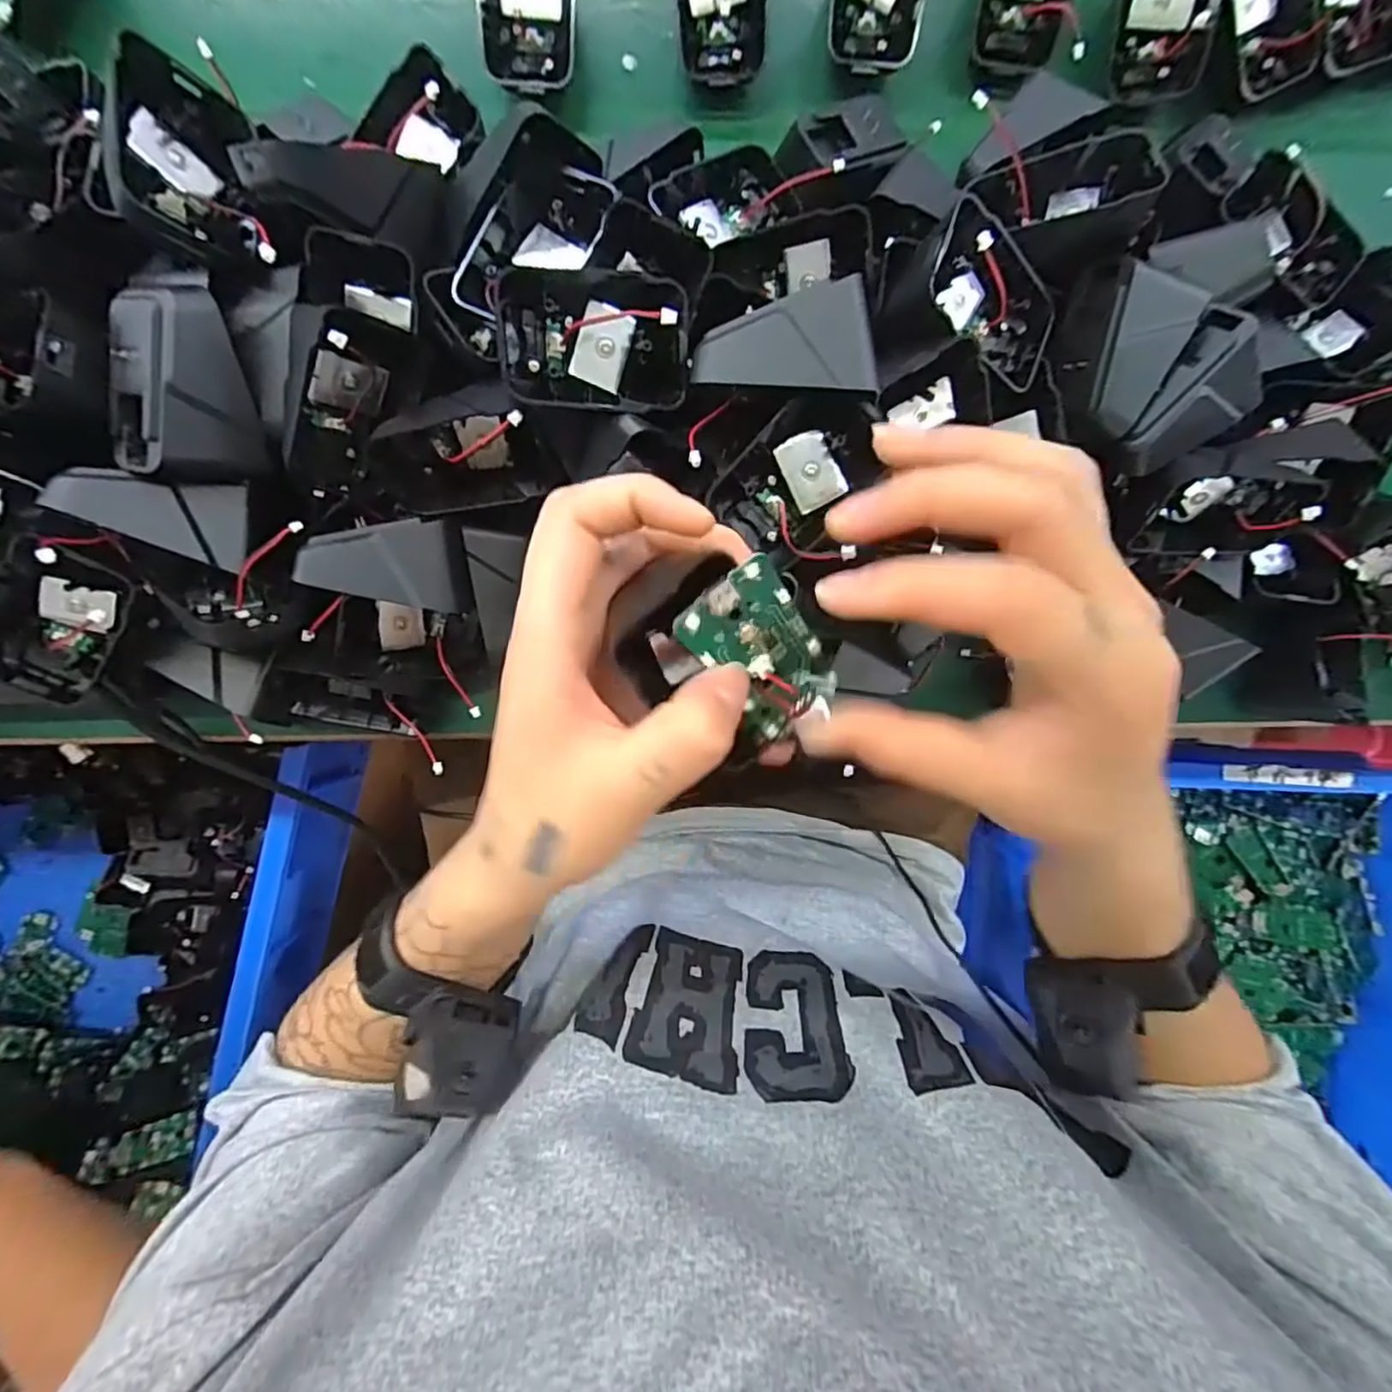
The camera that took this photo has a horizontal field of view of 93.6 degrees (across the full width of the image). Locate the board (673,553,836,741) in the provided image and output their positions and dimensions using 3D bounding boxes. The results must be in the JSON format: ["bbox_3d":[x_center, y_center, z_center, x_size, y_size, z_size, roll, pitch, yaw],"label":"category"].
[{"bbox_3d":[0.021,-0.012,0.191,0.033,0.008,0.055,-39,127,1],"label":"board"}]

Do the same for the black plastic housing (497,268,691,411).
[{"bbox_3d":[-0.037,-0.134,0.247,0.067,0.022,0.049,1,92,-3],"label":"black plastic housing"}]

